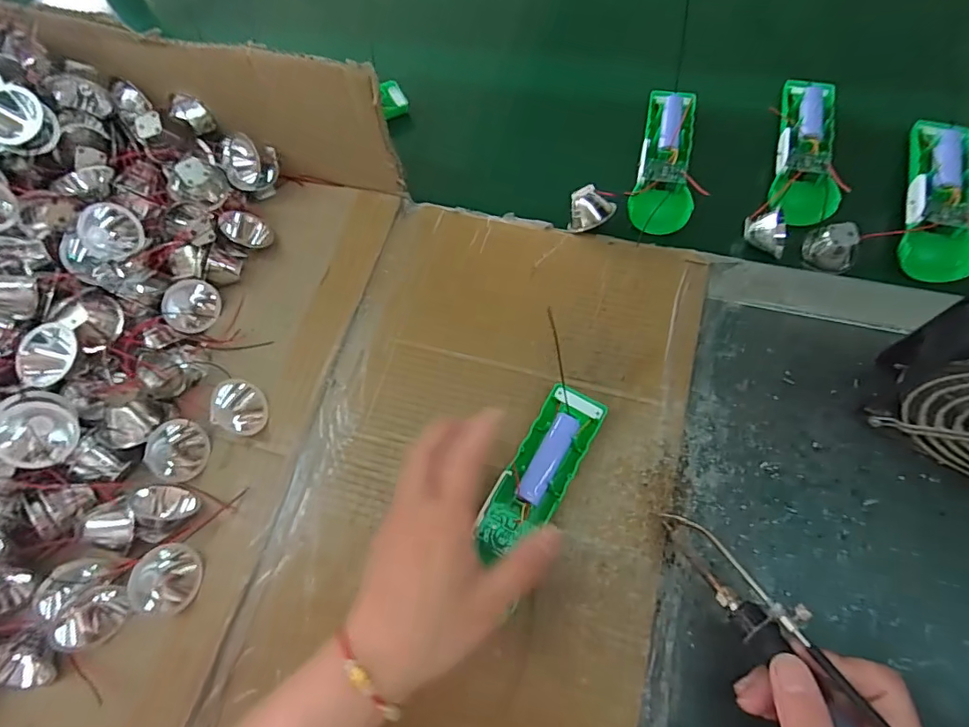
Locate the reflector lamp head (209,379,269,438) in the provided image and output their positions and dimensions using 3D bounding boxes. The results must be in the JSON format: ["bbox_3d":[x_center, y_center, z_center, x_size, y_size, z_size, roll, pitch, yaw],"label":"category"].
[{"bbox_3d":[-0.188,0.033,0.385,0.023,0.043,0.039,23,68,45],"label":"reflector lamp head"}]

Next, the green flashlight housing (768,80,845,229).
[{"bbox_3d":[0.268,-0.179,0.421,0.045,0.026,0.136,13,68,11],"label":"green flashlight housing"}]

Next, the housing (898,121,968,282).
[{"bbox_3d":[0.351,-0.128,0.389,0.046,0.037,0.139,15,69,12],"label":"housing"}]

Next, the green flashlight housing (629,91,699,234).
[{"bbox_3d":[0.158,-0.180,0.441,0.047,0.034,0.142,10,68,10],"label":"green flashlight housing"}]

